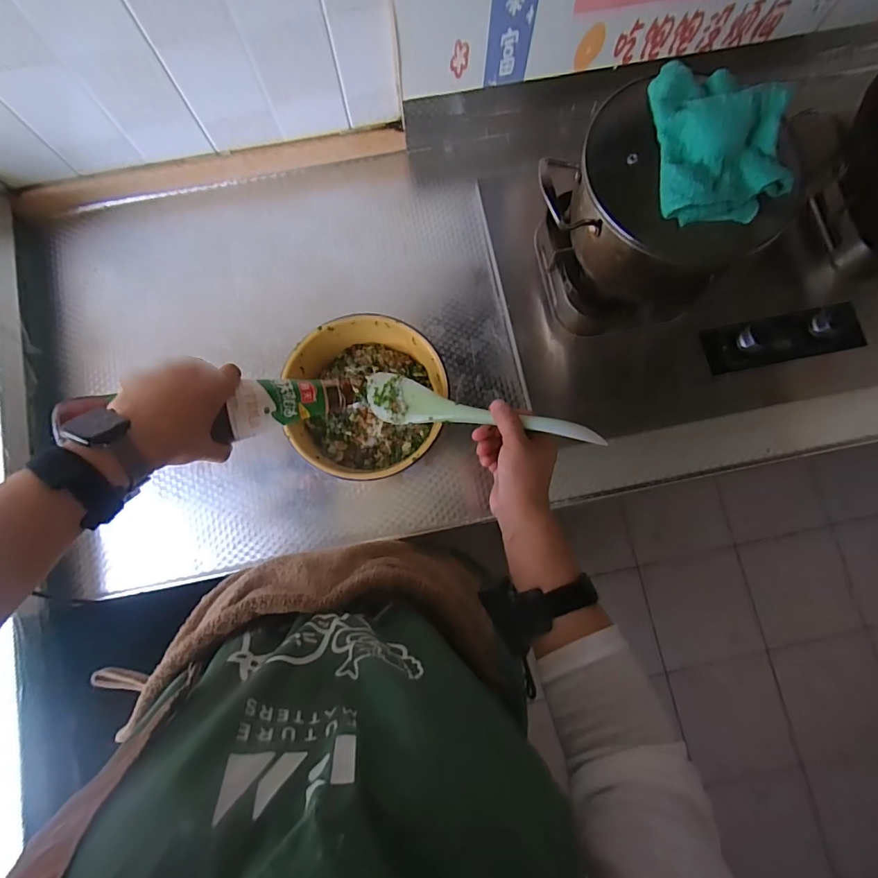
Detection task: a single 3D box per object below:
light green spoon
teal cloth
[{"bbox_3d":[0.029,-0.032,0.506,0.283,0.022,0.054,12,81,31],"label":"light green spoon"},{"bbox_3d":[0.271,-0.295,0.444,0.120,0.045,0.174,-5,81,1],"label":"teal cloth"}]

